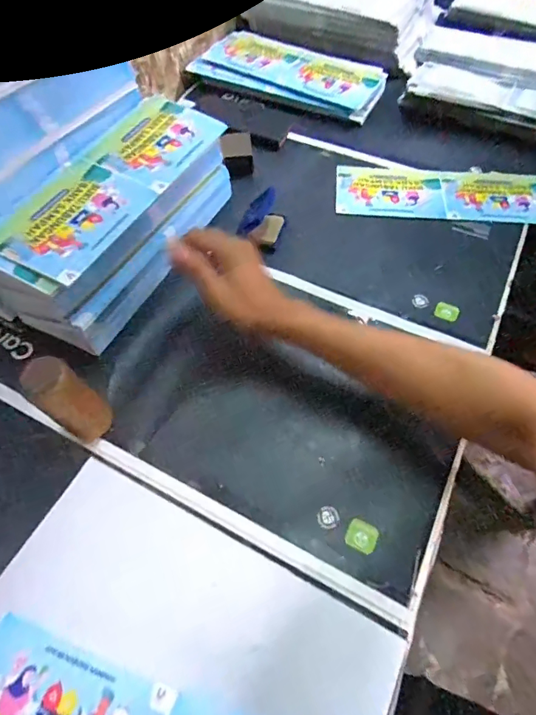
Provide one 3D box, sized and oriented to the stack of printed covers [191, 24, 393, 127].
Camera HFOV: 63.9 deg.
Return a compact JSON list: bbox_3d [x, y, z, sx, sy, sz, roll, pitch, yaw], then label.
[{"bbox_3d":[0.041,-0.515,0.773,0.325,0.041,0.131,23,60,14],"label":"stack of printed covers"}]

